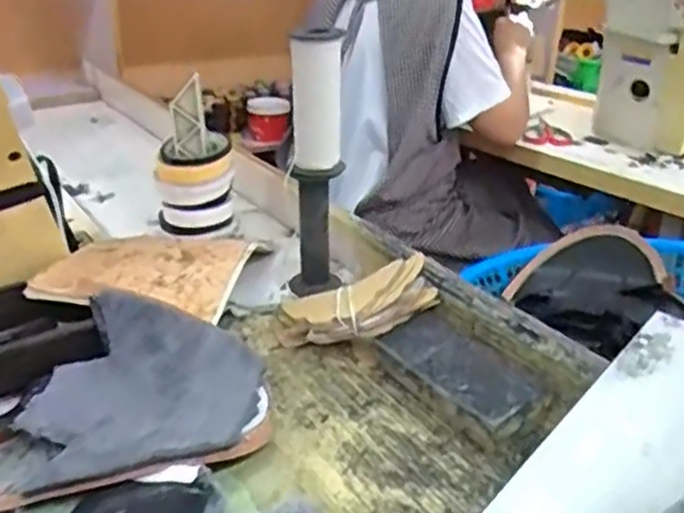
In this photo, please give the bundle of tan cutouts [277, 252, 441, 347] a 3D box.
[{"bbox_3d":[0.012,0.053,0.711,0.166,0.047,0.057,-19,26,1],"label":"bundle of tan cutouts"}]

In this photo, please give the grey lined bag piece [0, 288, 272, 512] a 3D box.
[{"bbox_3d":[-0.181,0.104,0.590,0.230,0.055,0.196,-4,25,-13],"label":"grey lined bag piece"}]

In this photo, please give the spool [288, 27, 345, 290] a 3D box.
[{"bbox_3d":[-0.027,-0.091,0.747,0.048,0.288,0.061,6,24,8],"label":"spool"}]

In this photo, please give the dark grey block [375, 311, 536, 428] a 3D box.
[{"bbox_3d":[0.106,0.101,0.640,0.071,0.018,0.149,-27,37,-25],"label":"dark grey block"}]

